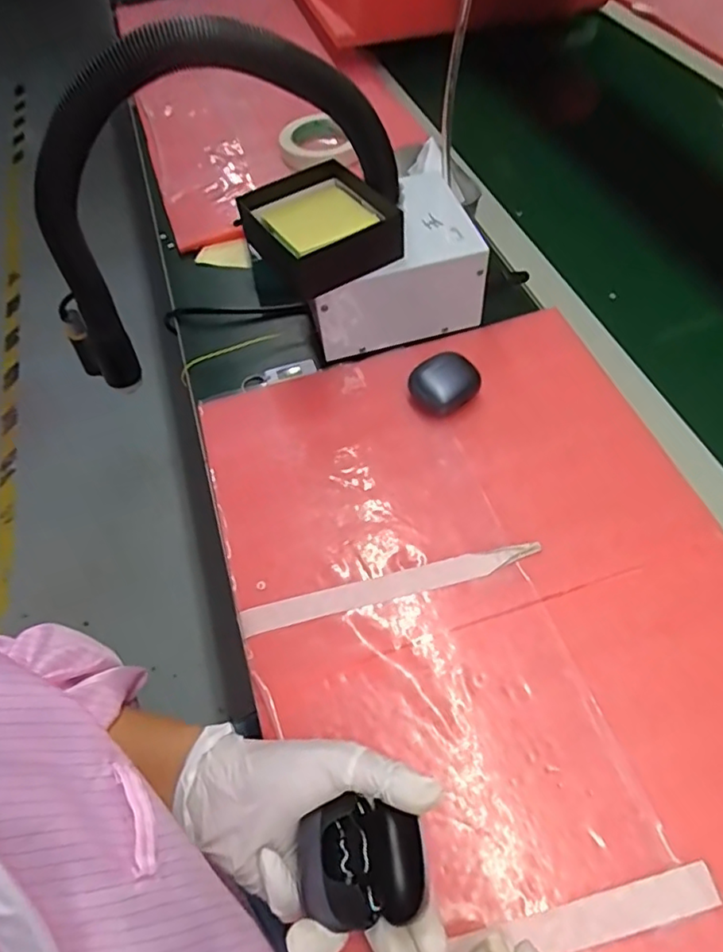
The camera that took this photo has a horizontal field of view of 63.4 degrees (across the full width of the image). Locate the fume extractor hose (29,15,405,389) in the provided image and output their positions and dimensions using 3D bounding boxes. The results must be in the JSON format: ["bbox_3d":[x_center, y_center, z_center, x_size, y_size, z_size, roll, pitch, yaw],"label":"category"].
[{"bbox_3d":[-0.119,-0.217,0.478,0.304,0.261,0.169,2,56,6],"label":"fume extractor hose"}]

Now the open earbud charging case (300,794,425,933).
[{"bbox_3d":[0.001,0.188,0.286,0.057,0.030,0.049,-2,55,3],"label":"open earbud charging case"}]

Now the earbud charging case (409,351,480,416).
[{"bbox_3d":[0.073,-0.080,0.502,0.055,0.027,0.045,-29,58,-15],"label":"earbud charging case"}]

